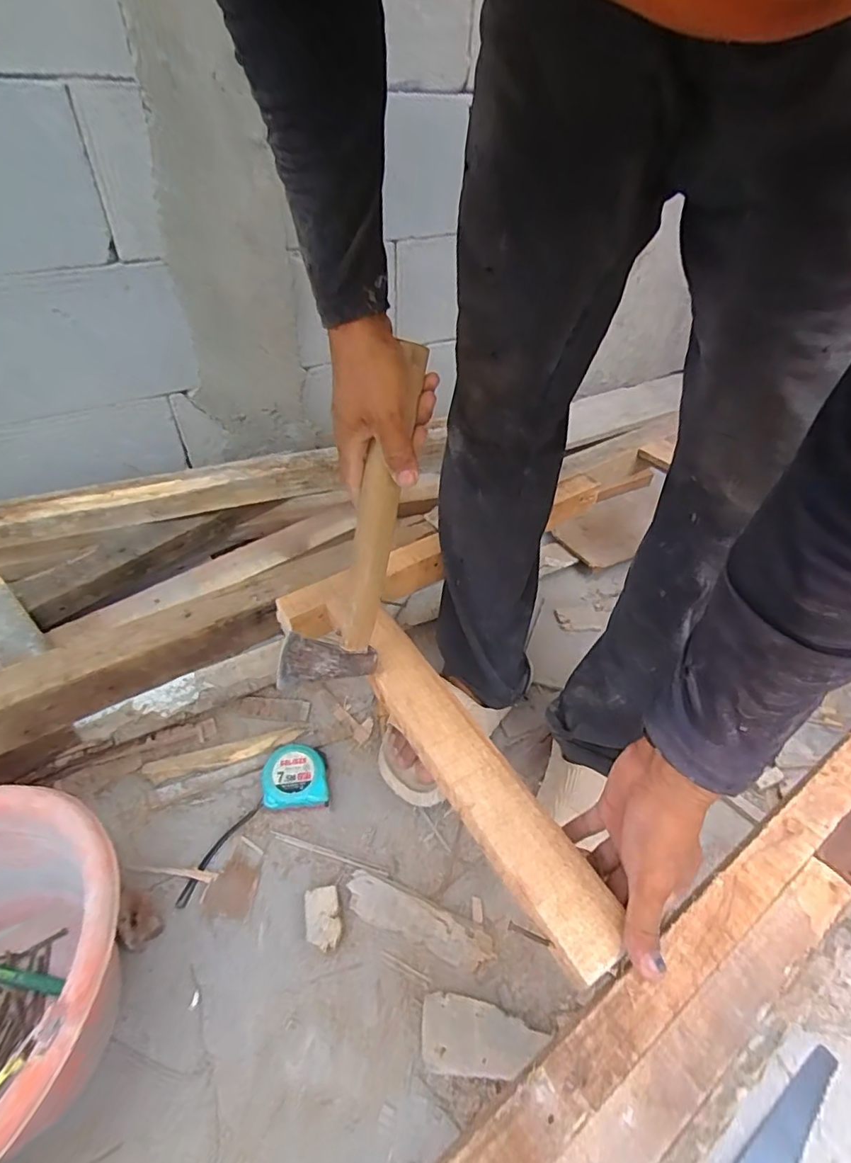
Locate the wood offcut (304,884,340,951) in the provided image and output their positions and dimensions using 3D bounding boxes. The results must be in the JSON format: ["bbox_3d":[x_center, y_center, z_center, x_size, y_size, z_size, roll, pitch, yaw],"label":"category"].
[{"bbox_3d":[-0.110,0.364,0.583,0.035,0.032,0.057,-8,46,-10],"label":"wood offcut"}]

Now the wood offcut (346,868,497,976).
[{"bbox_3d":[-0.009,0.369,0.593,0.166,0.020,0.048,17,46,14],"label":"wood offcut"}]

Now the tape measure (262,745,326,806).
[{"bbox_3d":[-0.164,0.247,0.685,0.076,0.043,0.074,-5,45,-9],"label":"tape measure"}]

